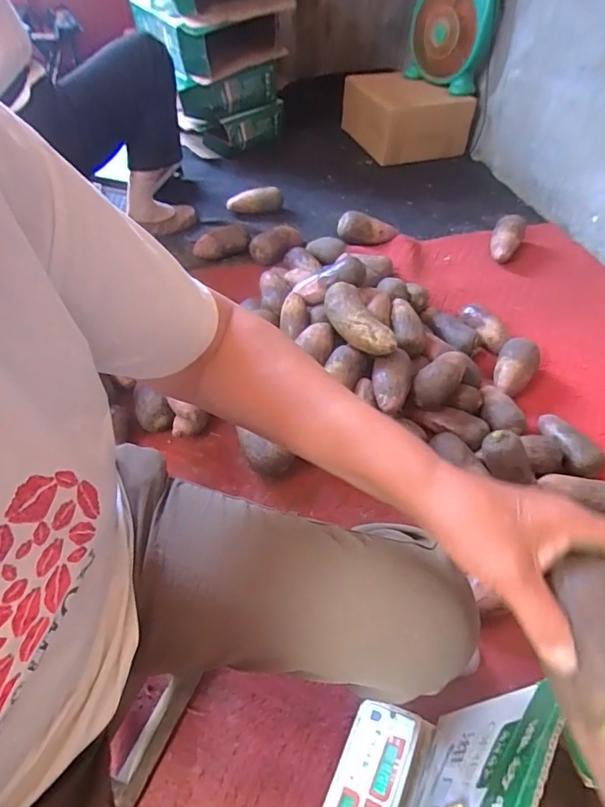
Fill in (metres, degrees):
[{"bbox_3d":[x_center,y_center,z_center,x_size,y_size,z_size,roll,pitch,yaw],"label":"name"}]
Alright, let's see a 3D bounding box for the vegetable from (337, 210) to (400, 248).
[{"bbox_3d":[0.184,-0.490,1.388,0.163,0.082,0.065,5,50,0],"label":"vegetable"}]

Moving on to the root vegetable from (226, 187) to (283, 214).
[{"bbox_3d":[-0.138,-0.596,1.447,0.163,0.059,0.088,-9,52,-12],"label":"root vegetable"}]

